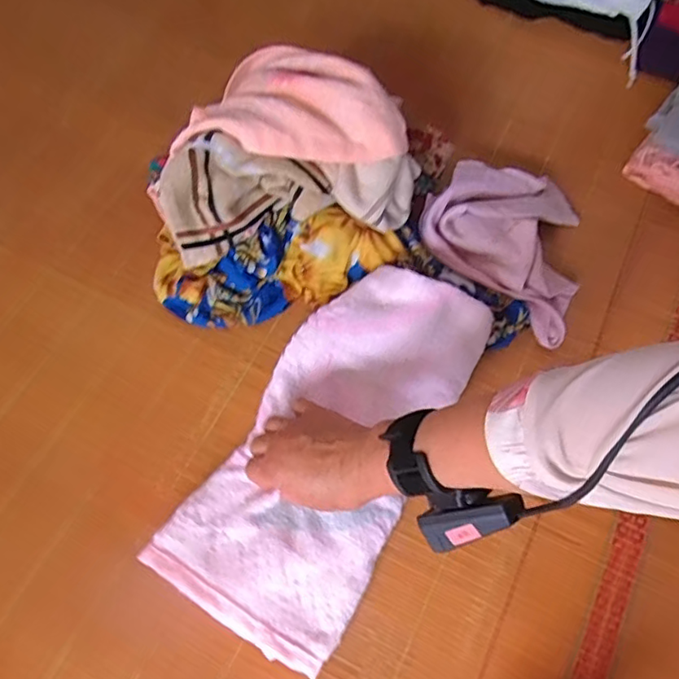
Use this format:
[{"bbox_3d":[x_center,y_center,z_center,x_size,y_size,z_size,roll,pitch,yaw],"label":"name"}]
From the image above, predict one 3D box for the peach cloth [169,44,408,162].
[{"bbox_3d":[-0.033,-0.228,0.552,0.207,0.055,0.146,21,66,7],"label":"peach cloth"}]

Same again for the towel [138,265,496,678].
[{"bbox_3d":[-0.004,0.089,0.512,0.165,0.052,0.345,29,75,12],"label":"towel"}]

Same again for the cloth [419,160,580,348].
[{"bbox_3d":[0.185,-0.116,0.611,0.178,0.033,0.180,29,68,-5],"label":"cloth"}]

